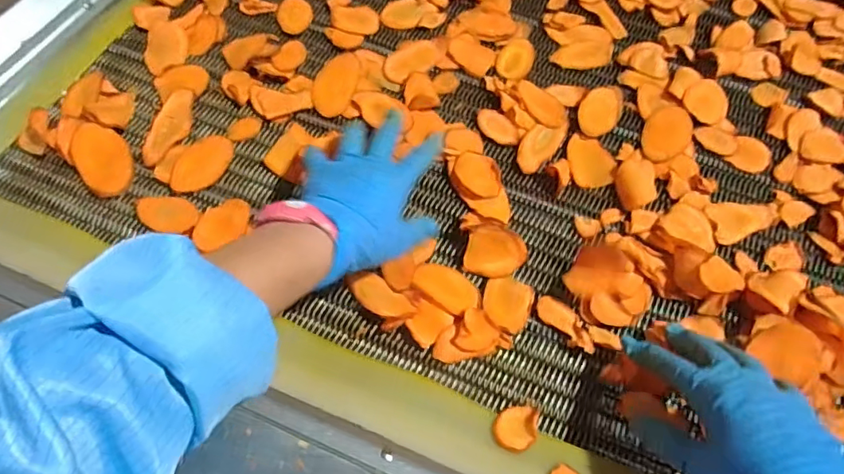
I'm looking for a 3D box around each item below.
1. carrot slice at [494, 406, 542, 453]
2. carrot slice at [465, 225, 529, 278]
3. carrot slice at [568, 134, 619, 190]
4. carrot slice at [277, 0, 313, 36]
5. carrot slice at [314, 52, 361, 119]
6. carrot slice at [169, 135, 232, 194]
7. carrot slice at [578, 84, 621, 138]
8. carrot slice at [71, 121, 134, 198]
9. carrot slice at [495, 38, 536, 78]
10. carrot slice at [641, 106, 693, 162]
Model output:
[{"bbox_3d":[0.067,0.135,0.369,0.030,0.004,0.040,17,36,8],"label":"carrot slice"},{"bbox_3d":[0.064,0.013,0.439,0.050,0.007,0.043,12,97,-8],"label":"carrot slice"},{"bbox_3d":[0.164,-0.076,0.500,0.043,0.004,0.059,1,63,-3],"label":"carrot slice"},{"bbox_3d":[-0.138,-0.242,0.562,0.037,0.004,0.051,-19,66,-13],"label":"carrot slice"},{"bbox_3d":[-0.087,-0.157,0.528,0.041,0.004,0.084,9,63,1],"label":"carrot slice"},{"bbox_3d":[-0.202,-0.067,0.474,0.042,0.005,0.064,22,64,7],"label":"carrot slice"},{"bbox_3d":[0.180,-0.129,0.523,0.039,0.013,0.067,21,63,7],"label":"carrot slice"},{"bbox_3d":[-0.285,-0.069,0.463,0.045,0.006,0.068,-35,90,-11],"label":"carrot slice"},{"bbox_3d":[0.100,-0.192,0.553,0.036,0.004,0.054,17,63,5],"label":"carrot slice"},{"bbox_3d":[0.243,-0.102,0.513,0.042,0.008,0.070,24,64,8],"label":"carrot slice"}]

